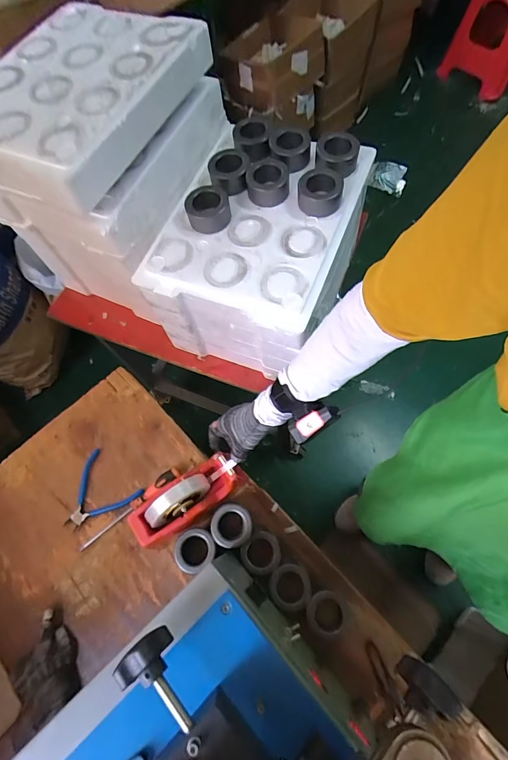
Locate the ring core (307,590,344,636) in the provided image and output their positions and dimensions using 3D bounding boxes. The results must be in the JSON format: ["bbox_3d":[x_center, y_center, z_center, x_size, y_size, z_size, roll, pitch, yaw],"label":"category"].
[{"bbox_3d":[0.119,0.384,0.603,0.061,0.024,0.062,-1,68,3],"label":"ring core"}]

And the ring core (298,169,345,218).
[{"bbox_3d":[0.104,-0.293,0.577,0.066,0.039,0.067,3,68,5],"label":"ring core"}]

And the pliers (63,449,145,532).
[{"bbox_3d":[-0.306,0.226,0.701,0.134,0.009,0.135,36,74,16],"label":"pliers"}]

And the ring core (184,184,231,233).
[{"bbox_3d":[-0.069,-0.267,0.572,0.065,0.044,0.061,-39,71,-12],"label":"ring core"}]

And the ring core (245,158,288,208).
[{"bbox_3d":[0.023,-0.320,0.591,0.063,0.042,0.067,-1,68,3],"label":"ring core"}]

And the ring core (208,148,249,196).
[{"bbox_3d":[-0.040,-0.342,0.604,0.067,0.034,0.079,-6,68,1],"label":"ring core"}]

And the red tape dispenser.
[{"bbox_3d":[-0.118,0.199,0.628,0.187,0.096,0.089,-33,70,-16],"label":"red tape dispenser"}]

